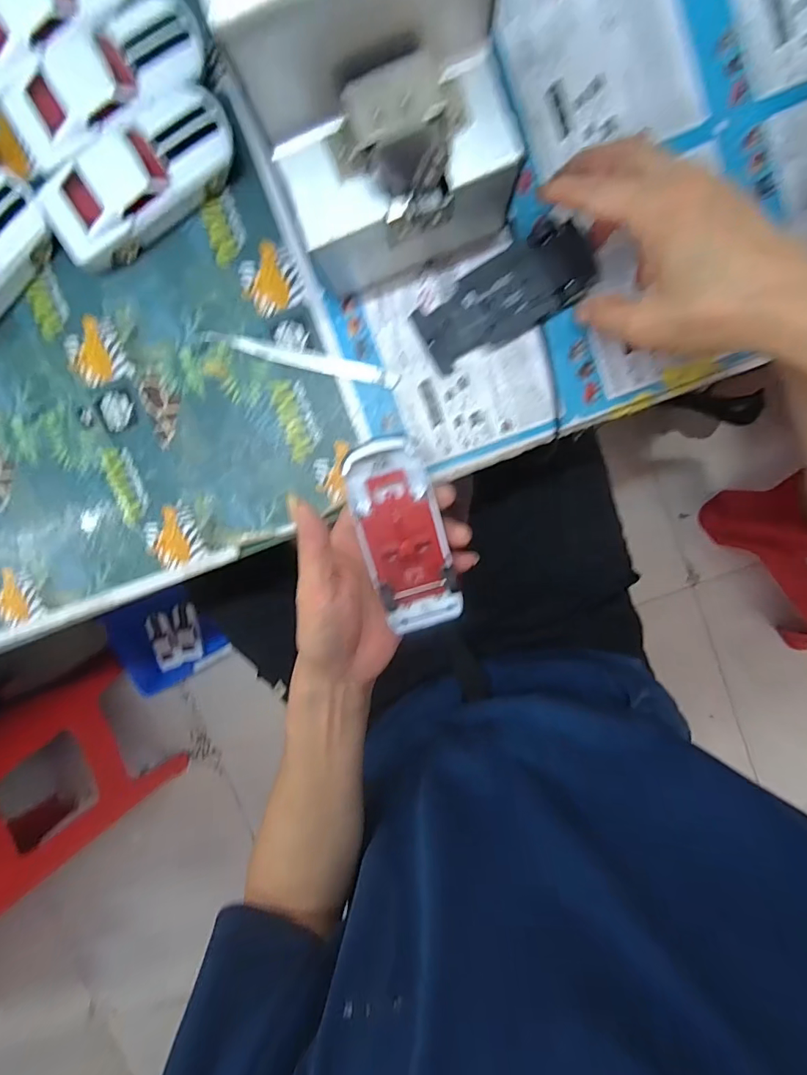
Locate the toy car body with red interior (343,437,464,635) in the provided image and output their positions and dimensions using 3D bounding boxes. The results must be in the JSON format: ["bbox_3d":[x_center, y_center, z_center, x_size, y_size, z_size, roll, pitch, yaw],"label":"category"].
[{"bbox_3d":[0.002,0.001,0.318,0.051,0.020,0.131,-16,106,4],"label":"toy car body with red interior"}]

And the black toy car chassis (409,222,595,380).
[{"bbox_3d":[0.068,-0.162,0.320,0.119,0.014,0.051,-28,98,12],"label":"black toy car chassis"}]

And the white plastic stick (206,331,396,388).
[{"bbox_3d":[-0.073,-0.128,0.339,0.141,0.004,0.013,13,97,1],"label":"white plastic stick"}]

